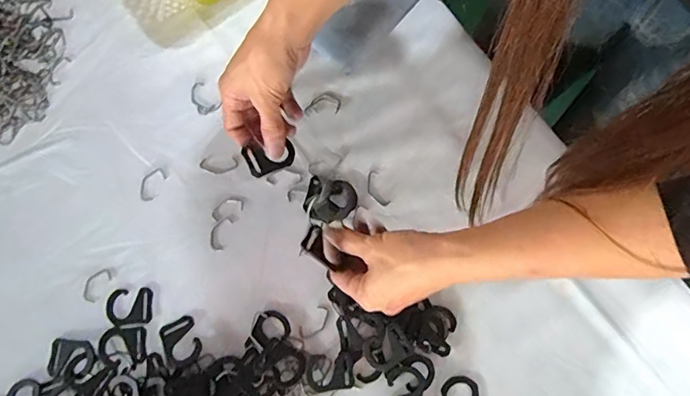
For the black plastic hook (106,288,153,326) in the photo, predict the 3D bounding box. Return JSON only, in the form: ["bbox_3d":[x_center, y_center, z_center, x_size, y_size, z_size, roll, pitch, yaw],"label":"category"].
[{"bbox_3d":[-0.211,0.106,0.451,0.045,0.004,0.034,-3,78,-1],"label":"black plastic hook"}]

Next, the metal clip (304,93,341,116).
[{"bbox_3d":[-0.024,-0.100,0.491,0.038,0.004,0.023,-5,78,-1],"label":"metal clip"}]

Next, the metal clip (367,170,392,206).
[{"bbox_3d":[0.032,-0.009,0.473,0.017,0.004,0.040,-24,79,-5],"label":"metal clip"}]

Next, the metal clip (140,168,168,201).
[{"bbox_3d":[-0.200,-0.015,0.477,0.021,0.004,0.037,31,79,6],"label":"metal clip"}]

